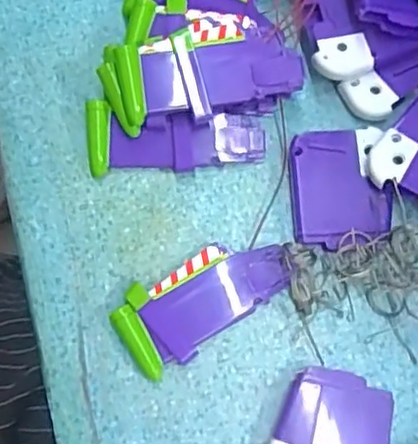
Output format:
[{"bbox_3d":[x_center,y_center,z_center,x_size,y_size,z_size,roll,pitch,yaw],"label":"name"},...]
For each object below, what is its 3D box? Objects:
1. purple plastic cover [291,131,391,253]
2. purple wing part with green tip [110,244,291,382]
[{"bbox_3d":[0.065,-0.016,0.320,0.047,0.013,0.059,-3,74,0],"label":"purple plastic cover"},{"bbox_3d":[-0.003,0.036,0.311,0.085,0.010,0.040,-35,76,-8],"label":"purple wing part with green tip"}]

